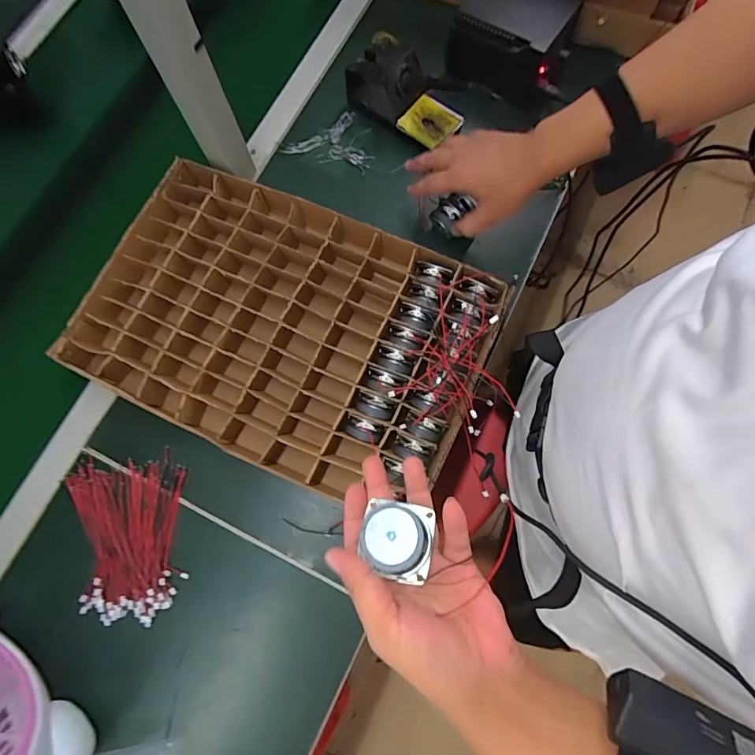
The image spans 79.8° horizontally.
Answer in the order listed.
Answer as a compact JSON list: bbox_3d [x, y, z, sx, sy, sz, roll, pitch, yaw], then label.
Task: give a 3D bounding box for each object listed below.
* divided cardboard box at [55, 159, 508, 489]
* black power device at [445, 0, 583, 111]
[{"bbox_3d":[-0.107,-0.059,0.554,0.459,0.062,0.319,24,79,7],"label":"divided cardboard box"},{"bbox_3d":[0.185,-0.470,0.636,0.158,0.078,0.154,19,78,6],"label":"black power device"}]

